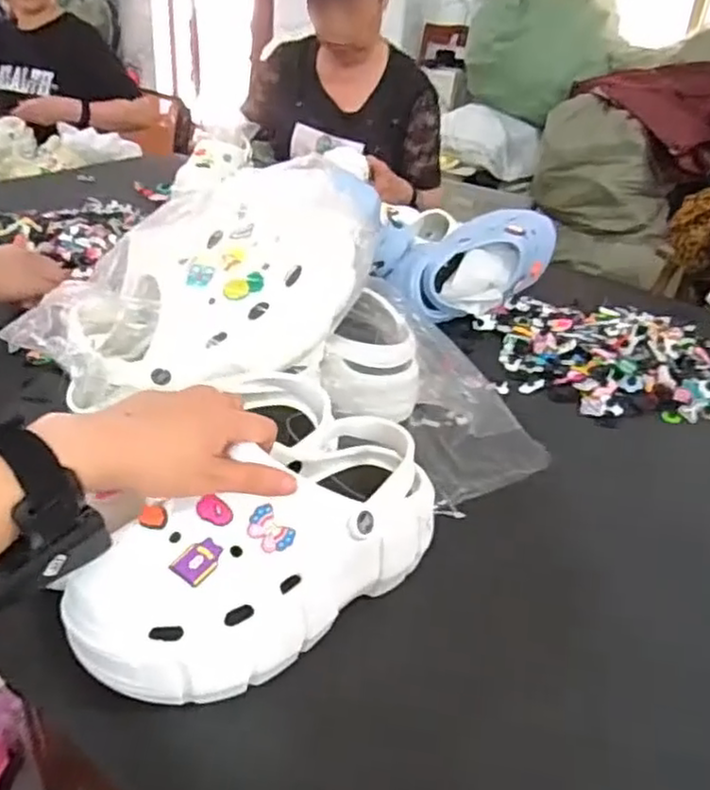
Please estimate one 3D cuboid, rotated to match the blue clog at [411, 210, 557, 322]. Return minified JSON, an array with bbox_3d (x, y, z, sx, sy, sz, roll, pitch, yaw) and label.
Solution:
[{"bbox_3d":[0.164,-0.176,0.887,0.253,0.088,0.100,-34,47,-28],"label":"blue clog"}]

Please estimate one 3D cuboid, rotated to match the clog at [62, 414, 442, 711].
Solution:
[{"bbox_3d":[-0.056,0.098,0.454,0.249,0.087,0.107,-20,39,-33],"label":"clog"}]

